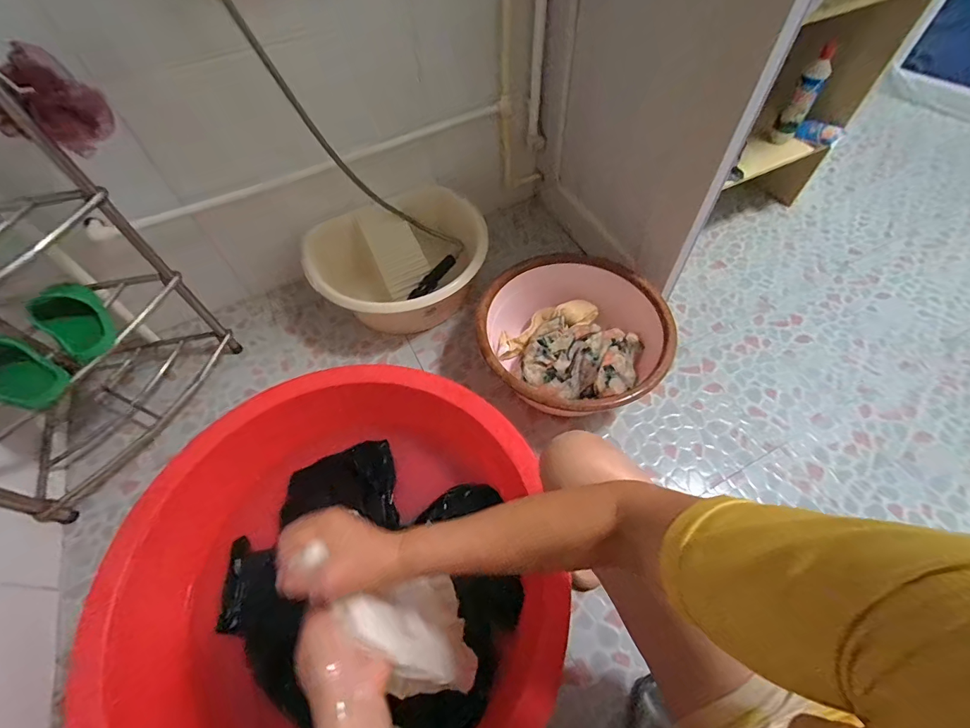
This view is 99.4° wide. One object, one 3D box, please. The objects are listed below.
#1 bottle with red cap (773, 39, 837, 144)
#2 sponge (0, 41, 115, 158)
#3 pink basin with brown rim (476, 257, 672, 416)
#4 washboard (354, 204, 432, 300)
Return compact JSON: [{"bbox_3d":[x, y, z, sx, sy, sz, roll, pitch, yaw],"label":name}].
[{"bbox_3d":[0.797,-0.665,1.028,0.058,0.228,0.043,29,62,19],"label":"bottle with red cap"},{"bbox_3d":[-0.660,-0.386,0.607,0.088,0.124,0.141,26,61,17],"label":"sponge"},{"bbox_3d":[0.213,-0.042,0.920,0.433,0.184,0.370,-7,57,-3],"label":"pink basin with brown rim"},{"bbox_3d":[-0.225,-0.292,1.053,0.124,0.017,0.227,-27,105,-21],"label":"washboard"}]

